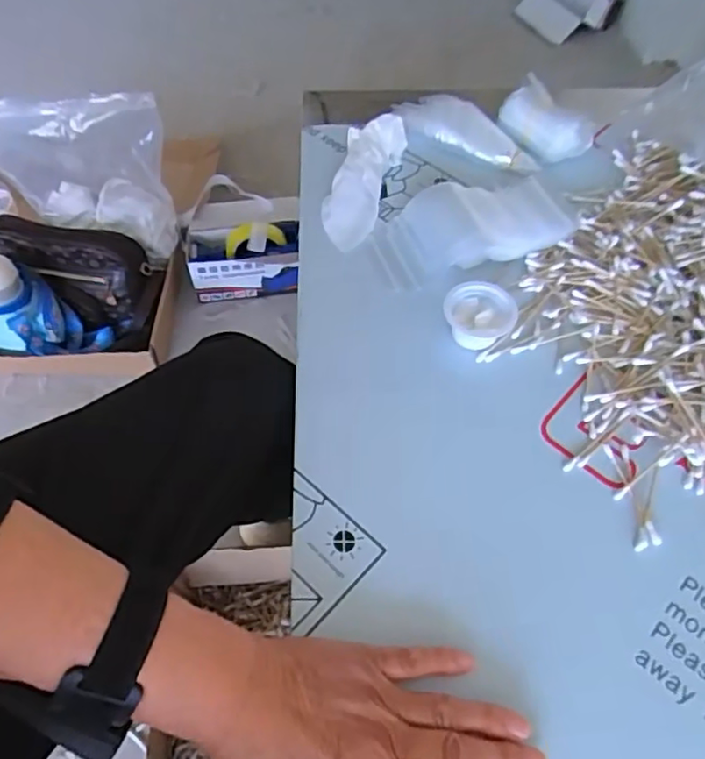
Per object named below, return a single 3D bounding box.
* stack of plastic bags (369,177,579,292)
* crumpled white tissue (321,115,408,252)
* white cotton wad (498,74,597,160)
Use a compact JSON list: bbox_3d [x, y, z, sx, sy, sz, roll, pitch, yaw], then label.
[{"bbox_3d":[0.101,-0.136,0.535,0.162,0.028,0.086,-12,58,-9],"label":"stack of plastic bags"},{"bbox_3d":[0.008,-0.184,0.552,0.050,0.040,0.145,17,59,11],"label":"crumpled white tissue"},{"bbox_3d":[0.186,-0.247,0.586,0.059,0.037,0.082,-31,62,-18],"label":"white cotton wad"}]

